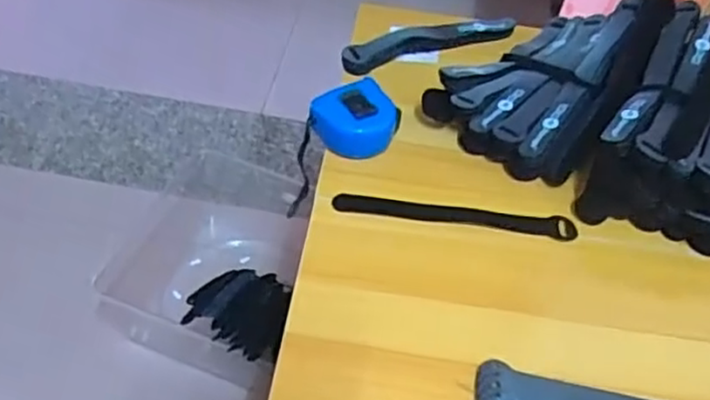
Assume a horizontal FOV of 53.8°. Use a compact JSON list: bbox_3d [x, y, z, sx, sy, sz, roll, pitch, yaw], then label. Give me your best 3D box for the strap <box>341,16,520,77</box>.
[{"bbox_3d":[0.078,-0.165,0.720,0.196,0.015,0.039,-16,52,-18],"label":"strap"}]

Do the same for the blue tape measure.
[{"bbox_3d":[0.001,-0.072,0.617,0.069,0.035,0.060,-18,53,-20],"label":"blue tape measure"}]

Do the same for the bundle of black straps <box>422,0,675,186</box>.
[{"bbox_3d":[0.185,-0.119,0.642,0.135,0.089,0.202,37,55,25],"label":"bundle of black straps"}]

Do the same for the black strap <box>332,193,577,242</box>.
[{"bbox_3d":[0.081,0.013,0.573,0.193,0.011,0.025,7,48,0],"label":"black strap"}]

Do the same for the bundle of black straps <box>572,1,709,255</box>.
[{"bbox_3d":[0.293,-0.061,0.606,0.134,0.107,0.210,23,51,15],"label":"bundle of black straps"}]

